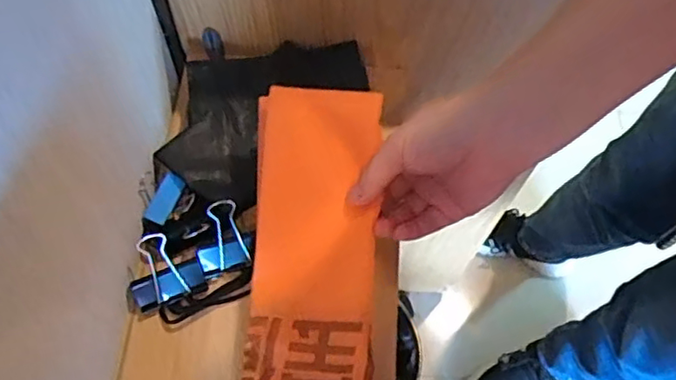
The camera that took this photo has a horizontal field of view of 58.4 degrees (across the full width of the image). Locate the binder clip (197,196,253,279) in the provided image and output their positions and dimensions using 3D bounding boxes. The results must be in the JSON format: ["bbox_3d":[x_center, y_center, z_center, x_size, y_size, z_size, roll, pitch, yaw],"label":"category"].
[{"bbox_3d":[-0.087,0.036,0.454,0.042,0.044,0.039,-17,65,-10],"label":"binder clip"}]

